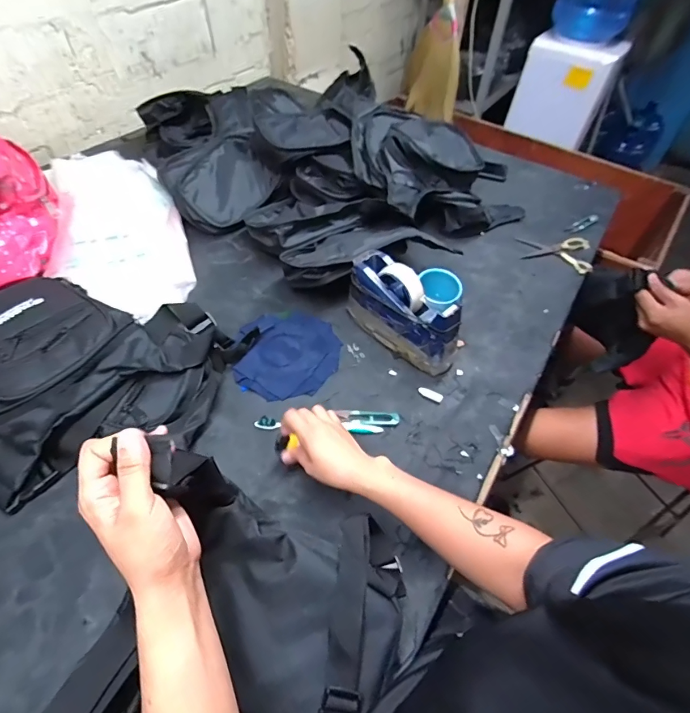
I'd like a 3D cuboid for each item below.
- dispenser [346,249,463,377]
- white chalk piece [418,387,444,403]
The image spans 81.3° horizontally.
[{"bbox_3d":[0.092,-0.070,0.653,0.068,0.112,0.206,-32,60,-25],"label":"dispenser"},{"bbox_3d":[0.132,0.059,0.618,0.039,0.009,0.014,25,55,14],"label":"white chalk piece"}]

